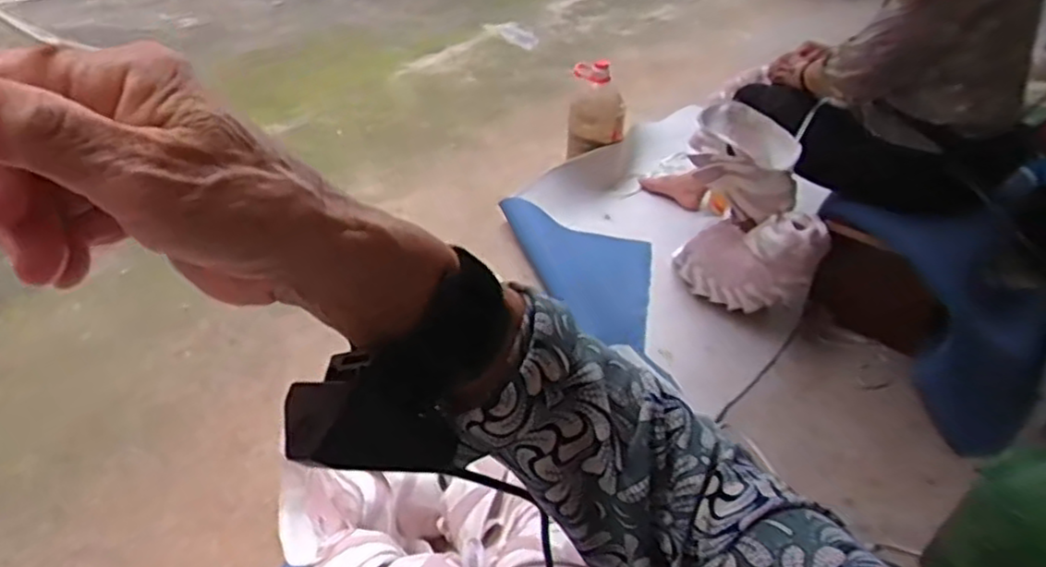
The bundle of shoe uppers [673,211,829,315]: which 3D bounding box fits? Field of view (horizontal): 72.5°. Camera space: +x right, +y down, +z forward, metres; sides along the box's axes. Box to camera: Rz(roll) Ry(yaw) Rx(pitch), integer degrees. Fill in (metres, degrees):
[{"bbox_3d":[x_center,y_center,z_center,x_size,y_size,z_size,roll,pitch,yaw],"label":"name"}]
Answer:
[{"bbox_3d":[0.479,-0.044,1.564,0.119,0.217,0.418,-18,2,-28],"label":"bundle of shoe uppers"}]

